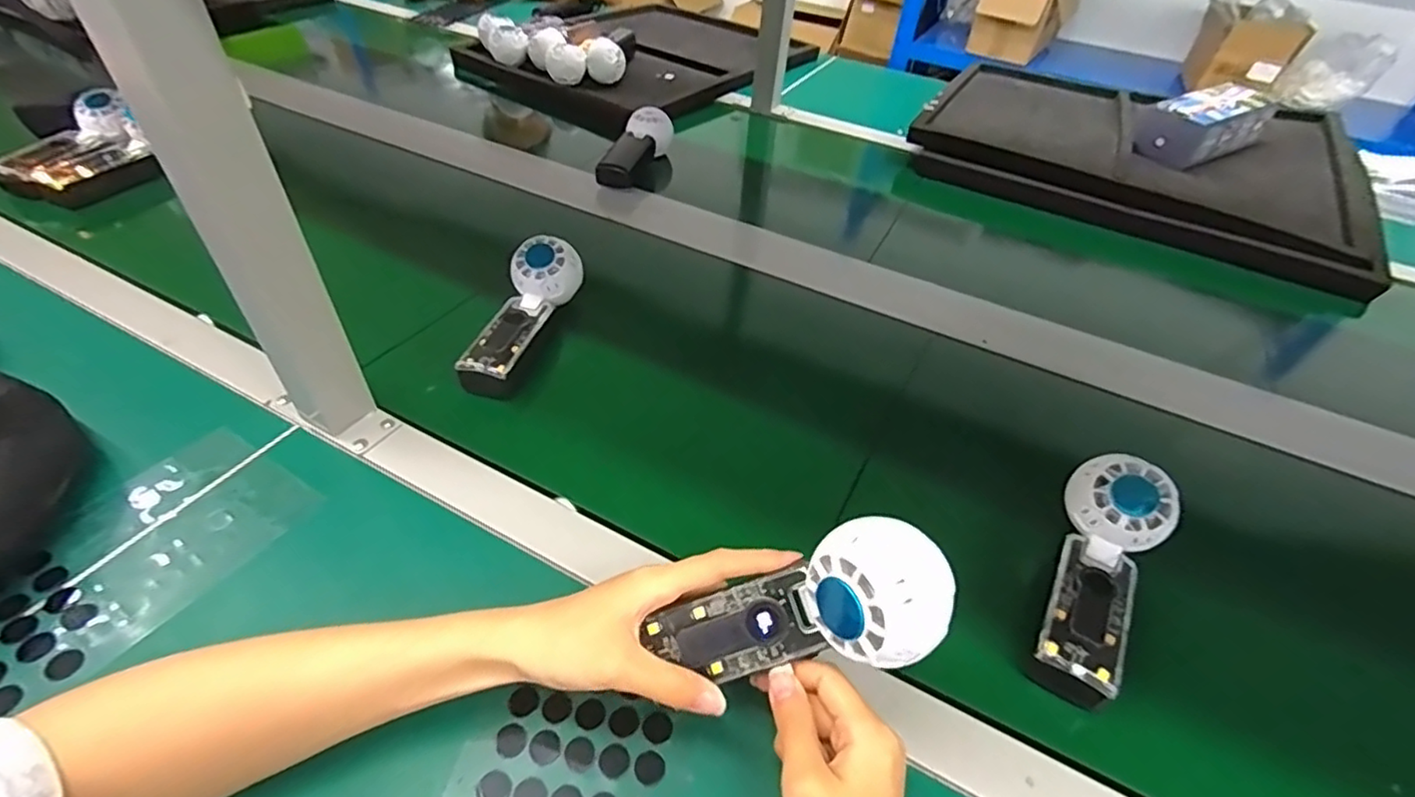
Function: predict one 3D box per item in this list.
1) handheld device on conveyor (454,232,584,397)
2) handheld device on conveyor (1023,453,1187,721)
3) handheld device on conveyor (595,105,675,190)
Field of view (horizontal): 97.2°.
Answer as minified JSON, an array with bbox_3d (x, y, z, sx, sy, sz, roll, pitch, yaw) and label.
[{"bbox_3d":[-0.162,-0.074,0.552,0.054,0.064,0.157,11,43,7],"label":"handheld device on conveyor"},{"bbox_3d":[0.246,0.107,0.387,0.059,0.055,0.159,27,47,20],"label":"handheld device on conveyor"},{"bbox_3d":[-0.095,-0.322,0.819,0.062,0.067,0.150,16,43,11],"label":"handheld device on conveyor"}]

